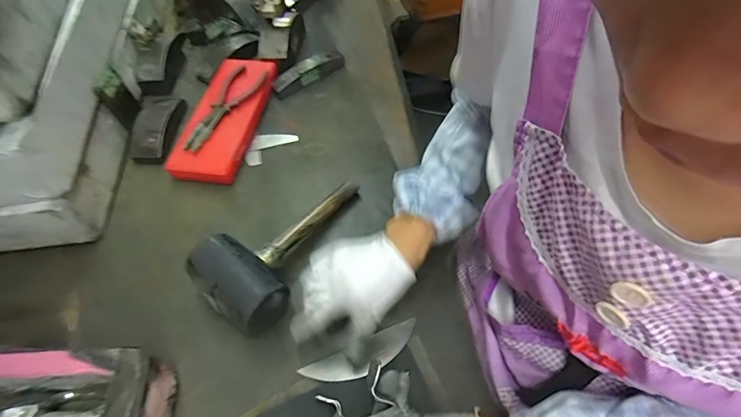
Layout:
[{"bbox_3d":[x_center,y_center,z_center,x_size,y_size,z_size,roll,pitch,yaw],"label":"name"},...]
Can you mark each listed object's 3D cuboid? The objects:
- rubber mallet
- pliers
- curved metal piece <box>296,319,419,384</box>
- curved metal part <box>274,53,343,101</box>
[{"bbox_3d":[-0.098,0.037,0.494,0.115,0.070,0.233,35,64,22],"label":"rubber mallet"},{"bbox_3d":[-0.234,-0.165,0.636,0.062,0.022,0.199,14,59,12],"label":"pliers"},{"bbox_3d":[-0.008,0.164,0.443,0.135,0.005,0.039,-24,45,-10],"label":"curved metal piece"},{"bbox_3d":[-0.111,-0.243,0.704,0.142,0.030,0.030,-38,62,-20],"label":"curved metal part"}]

